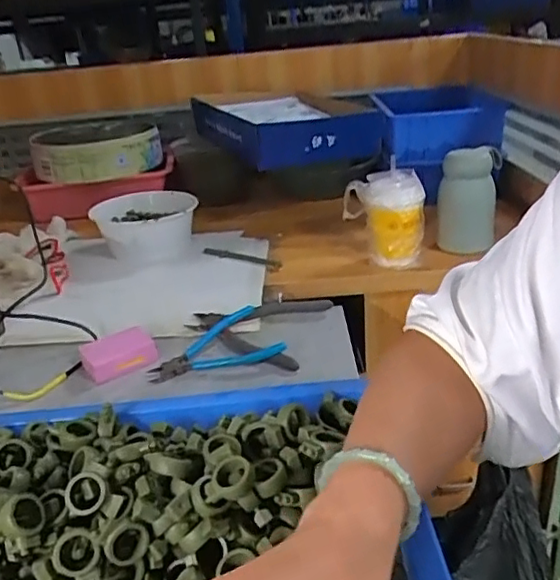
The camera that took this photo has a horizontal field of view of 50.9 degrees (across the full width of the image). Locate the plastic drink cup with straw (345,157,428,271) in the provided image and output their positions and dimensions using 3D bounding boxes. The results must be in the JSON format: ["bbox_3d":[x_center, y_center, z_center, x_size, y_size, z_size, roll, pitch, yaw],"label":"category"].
[{"bbox_3d":[0.148,-0.102,0.840,0.109,0.134,0.082,0,25,9],"label":"plastic drink cup with straw"}]

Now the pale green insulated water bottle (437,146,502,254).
[{"bbox_3d":[0.270,-0.129,0.844,0.073,0.139,0.065,10,28,27],"label":"pale green insulated water bottle"}]

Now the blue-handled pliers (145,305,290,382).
[{"bbox_3d":[-0.077,0.060,0.684,0.145,0.024,0.106,-8,25,-9],"label":"blue-handled pliers"}]

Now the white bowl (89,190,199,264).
[{"bbox_3d":[-0.218,-0.105,0.980,0.158,0.083,0.179,-13,26,-18],"label":"white bowl"}]

